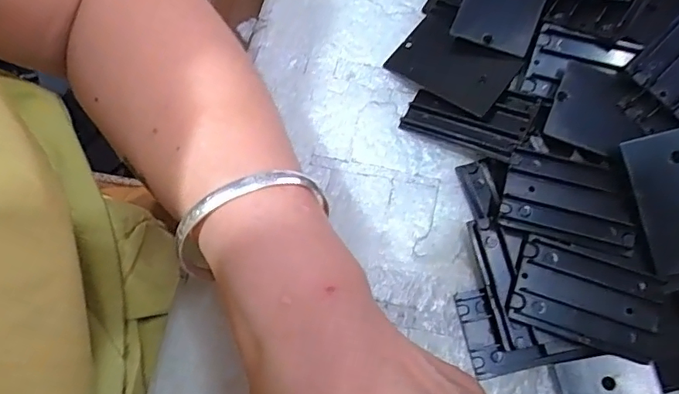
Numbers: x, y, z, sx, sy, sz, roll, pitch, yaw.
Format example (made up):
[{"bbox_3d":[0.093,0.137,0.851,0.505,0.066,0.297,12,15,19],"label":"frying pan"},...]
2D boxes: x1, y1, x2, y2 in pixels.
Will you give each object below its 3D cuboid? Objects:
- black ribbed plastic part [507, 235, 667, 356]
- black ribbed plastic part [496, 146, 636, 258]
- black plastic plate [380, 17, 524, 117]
[{"bbox_3d":[0.097,0.039,0.212,0.053,0.004,0.034,19,74,6],"label":"black ribbed plastic part"},{"bbox_3d":[0.095,0.001,0.221,0.052,0.004,0.034,16,74,5],"label":"black ribbed plastic part"},{"bbox_3d":[0.052,-0.062,0.253,0.054,0.006,0.035,33,80,25],"label":"black plastic plate"}]

